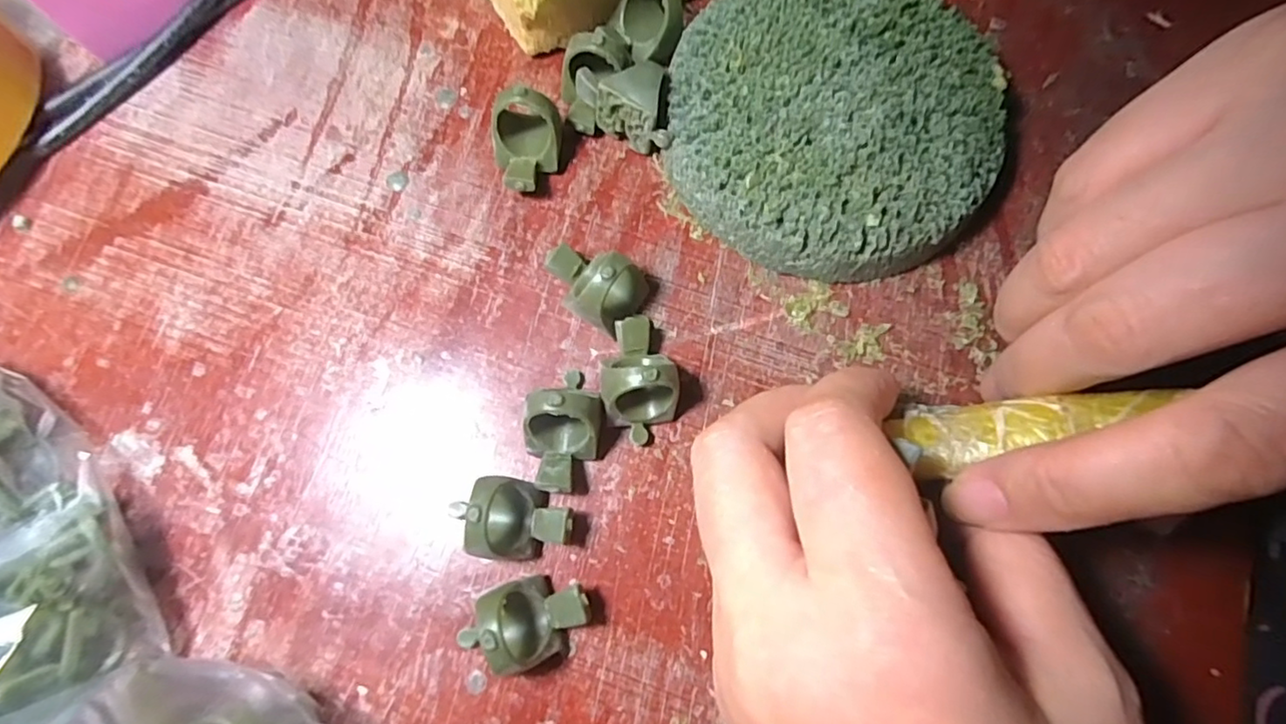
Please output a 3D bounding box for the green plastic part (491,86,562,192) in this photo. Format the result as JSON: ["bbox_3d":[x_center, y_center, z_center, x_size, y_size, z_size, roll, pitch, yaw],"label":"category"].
[{"bbox_3d":[-0.035,-0.067,0.186,0.021,0.026,0.018,-15,76,-5],"label":"green plastic part"}]

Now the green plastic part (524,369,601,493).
[{"bbox_3d":[-0.022,0.018,0.164,0.019,0.025,0.034,12,75,2],"label":"green plastic part"}]

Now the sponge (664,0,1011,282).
[{"bbox_3d":[0.059,-0.077,0.190,0.097,0.025,0.099,0,75,-1],"label":"sponge"}]

